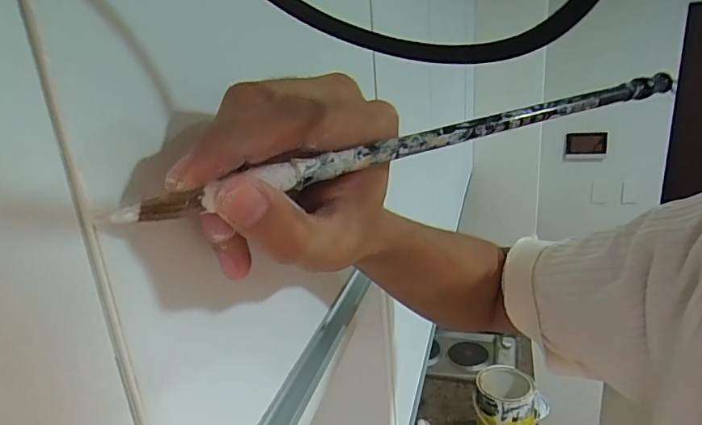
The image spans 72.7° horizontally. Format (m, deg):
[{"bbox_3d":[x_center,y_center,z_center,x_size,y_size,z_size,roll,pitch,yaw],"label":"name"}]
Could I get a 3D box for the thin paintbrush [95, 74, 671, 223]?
[{"bbox_3d":[0.045,-0.032,0.192,0.263,0.009,0.005,-17,26,-24],"label":"thin paintbrush"}]

